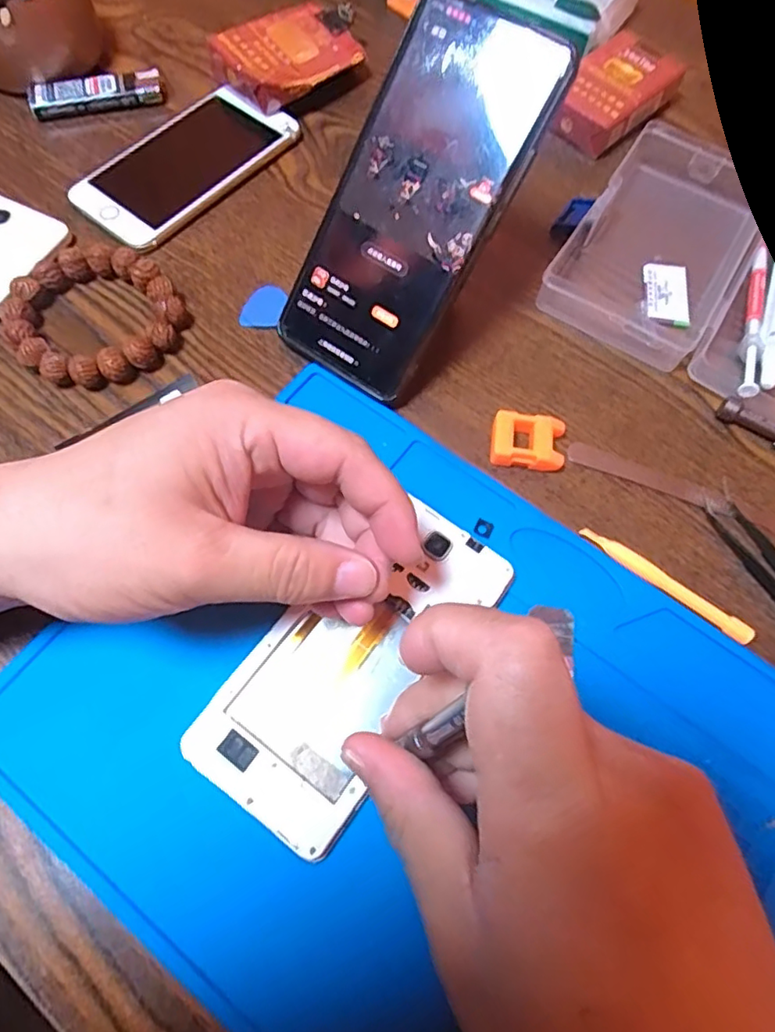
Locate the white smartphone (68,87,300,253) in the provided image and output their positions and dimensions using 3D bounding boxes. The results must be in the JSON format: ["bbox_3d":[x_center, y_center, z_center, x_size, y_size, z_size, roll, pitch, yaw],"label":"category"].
[{"bbox_3d":[-0.122,-0.213,0.350,0.069,0.009,0.129,37,72,12],"label":"white smartphone"}]

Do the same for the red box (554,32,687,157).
[{"bbox_3d":[0.146,-0.272,0.376,0.053,0.024,0.092,38,72,12],"label":"red box"}]

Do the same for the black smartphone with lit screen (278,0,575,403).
[{"bbox_3d":[0.011,-0.140,0.267,0.073,0.008,0.160,34,110,11],"label":"black smartphone with lit screen"}]

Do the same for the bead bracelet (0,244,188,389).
[{"bbox_3d":[-0.151,-0.103,0.302,0.089,0.016,0.079,29,70,9],"label":"bead bracelet"}]

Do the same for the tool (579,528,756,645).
[{"bbox_3d":[0.124,0.030,0.262,0.082,0.007,0.008,35,71,11],"label":"tool"}]

